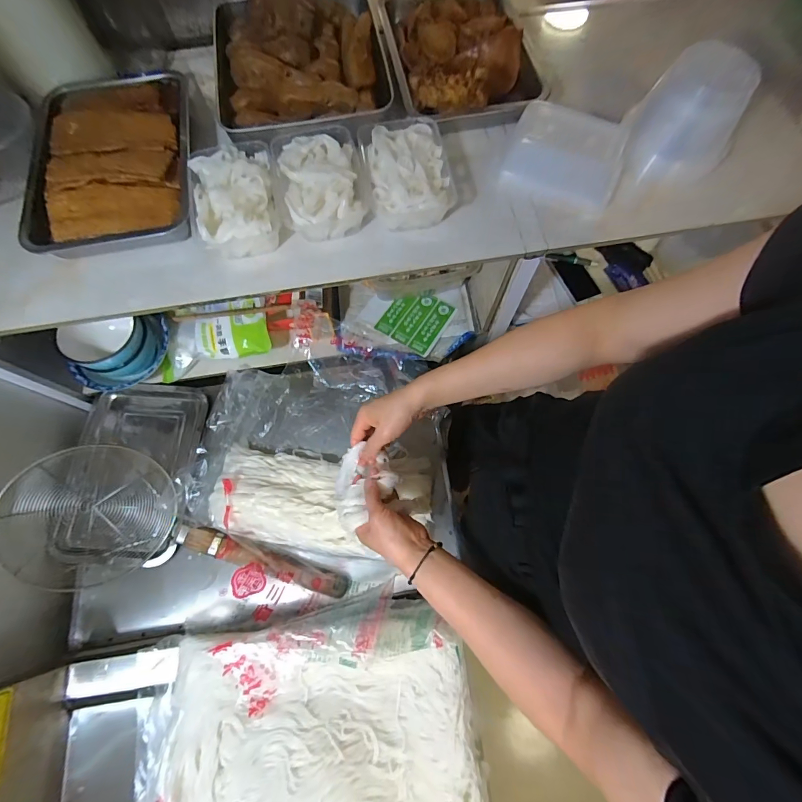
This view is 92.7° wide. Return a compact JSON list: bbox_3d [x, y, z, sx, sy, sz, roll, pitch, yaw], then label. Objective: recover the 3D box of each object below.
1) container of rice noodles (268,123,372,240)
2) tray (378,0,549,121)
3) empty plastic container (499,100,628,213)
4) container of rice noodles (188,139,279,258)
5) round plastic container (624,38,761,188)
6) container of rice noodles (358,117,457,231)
[{"bbox_3d":[-0.110,-0.295,0.519,0.117,0.052,0.160,-10,72,-3],"label":"container of rice noodles"},{"bbox_3d":[0.096,-0.544,0.598,0.230,0.050,0.300,-5,71,-1],"label":"tray"},{"bbox_3d":[0.214,-0.322,0.511,0.155,0.064,0.098,17,72,6],"label":"empty plastic container"},{"bbox_3d":[-0.220,-0.269,0.514,0.109,0.051,0.155,-11,72,-3],"label":"container of rice noodles"},{"bbox_3d":[0.366,-0.353,0.496,0.116,0.119,0.116,0,71,0],"label":"round plastic container"},{"bbox_3d":[0.004,-0.309,0.523,0.117,0.048,0.164,-11,72,-3],"label":"container of rice noodles"}]

